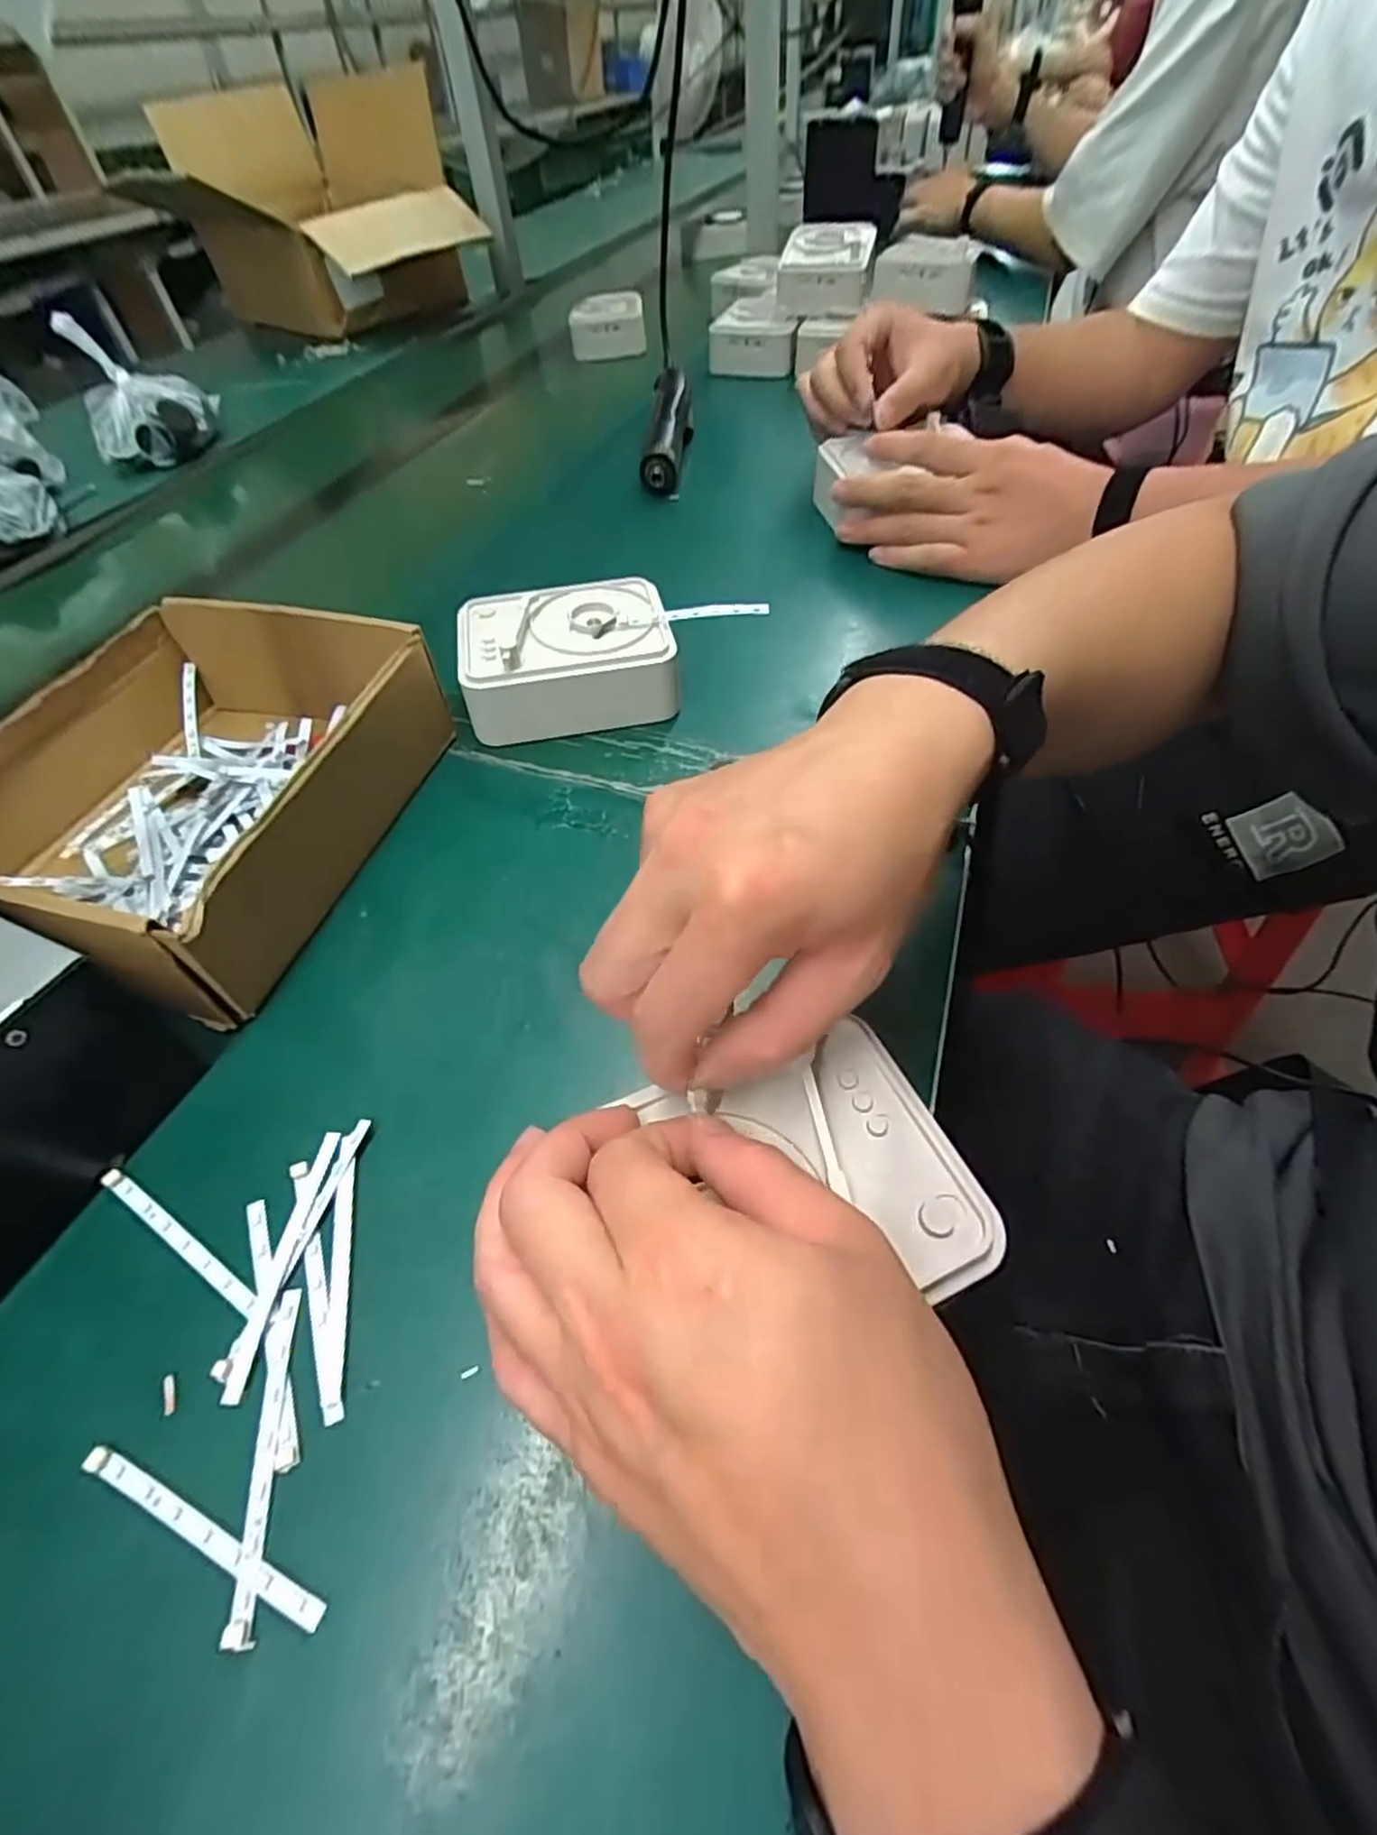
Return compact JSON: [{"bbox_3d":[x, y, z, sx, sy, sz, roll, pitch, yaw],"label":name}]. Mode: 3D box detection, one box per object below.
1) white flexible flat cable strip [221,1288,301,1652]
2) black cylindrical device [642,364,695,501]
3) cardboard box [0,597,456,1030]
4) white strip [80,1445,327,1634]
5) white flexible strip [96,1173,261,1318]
[{"bbox_3d":[-0.131,0.164,0.218,0.007,0.004,0.088,-8,54,-6],"label":"white flexible flat cable strip"},{"bbox_3d":[-0.018,-0.476,0.685,0.040,0.041,0.206,0,51,5],"label":"black cylindrical device"},{"bbox_3d":[-0.250,-0.071,0.358,0.182,0.066,0.211,9,53,12],"label":"cardboard box"},{"bbox_3d":[-0.143,0.180,0.206,0.088,0.004,0.006,20,56,14],"label":"white strip"},{"bbox_3d":[-0.186,0.117,0.257,0.086,0.004,0.006,27,58,18],"label":"white flexible strip"}]

